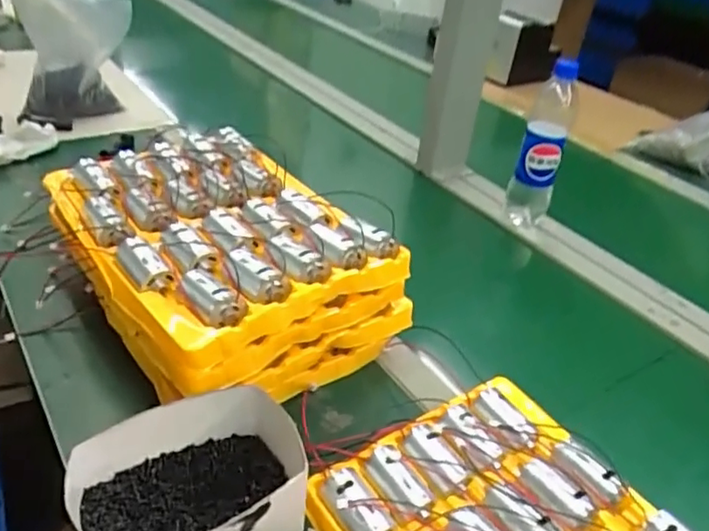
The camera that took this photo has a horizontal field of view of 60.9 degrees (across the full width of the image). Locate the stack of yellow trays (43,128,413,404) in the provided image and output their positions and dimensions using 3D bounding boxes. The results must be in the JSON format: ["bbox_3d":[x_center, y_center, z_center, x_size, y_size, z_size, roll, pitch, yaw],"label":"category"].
[{"bbox_3d":[-0.134,-0.005,0.613,0.240,0.132,0.307,-23,45,-37],"label":"stack of yellow trays"}]

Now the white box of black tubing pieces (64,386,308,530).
[{"bbox_3d":[-0.117,0.162,0.433,0.137,0.072,0.113,-18,42,-32],"label":"white box of black tubing pieces"}]

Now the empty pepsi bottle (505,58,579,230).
[{"bbox_3d":[0.264,-0.164,0.843,0.059,0.238,0.073,19,36,16],"label":"empty pepsi bottle"}]

